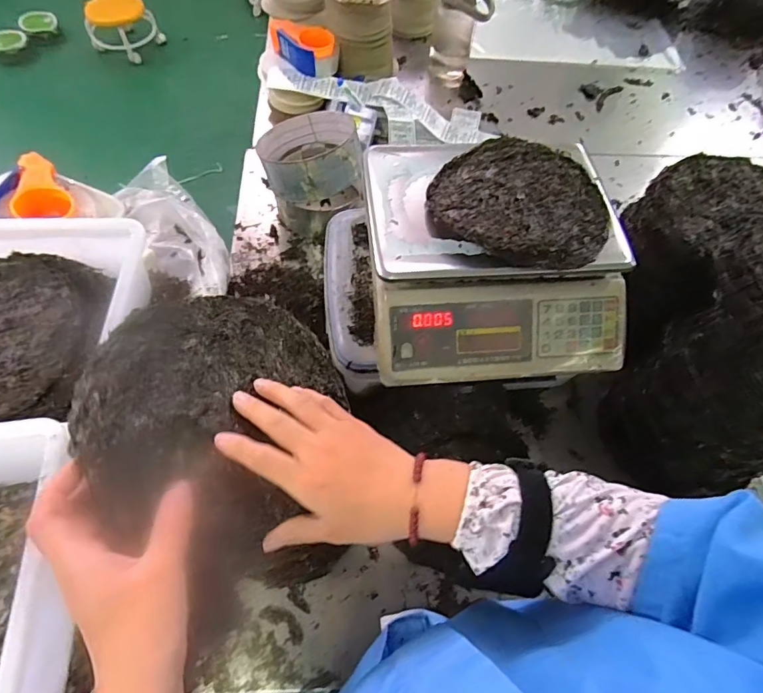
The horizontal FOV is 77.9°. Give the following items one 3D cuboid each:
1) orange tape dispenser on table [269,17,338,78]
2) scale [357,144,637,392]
[{"bbox_3d":[-0.186,-0.665,1.059,0.161,0.069,0.063,18,63,6],"label":"orange tape dispenser on table"},{"bbox_3d":[0.153,-0.123,0.646,0.335,0.115,0.316,-3,62,-5],"label":"scale"}]

